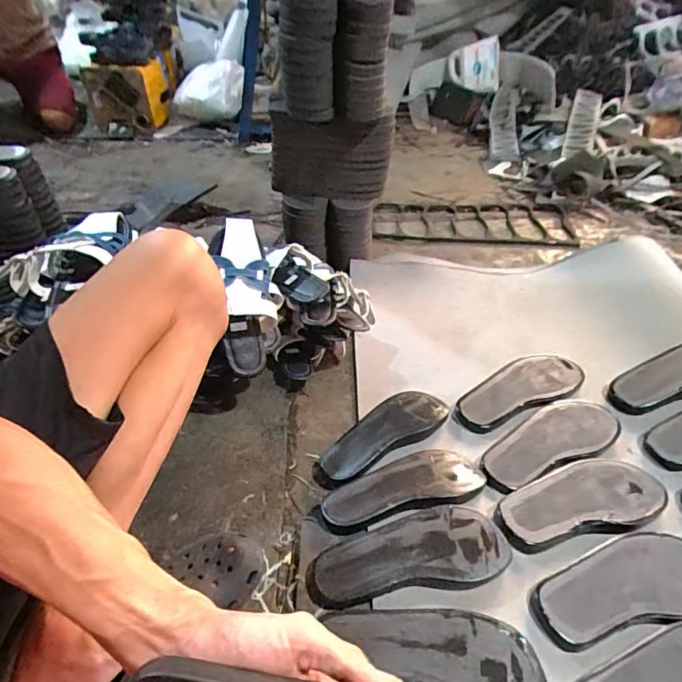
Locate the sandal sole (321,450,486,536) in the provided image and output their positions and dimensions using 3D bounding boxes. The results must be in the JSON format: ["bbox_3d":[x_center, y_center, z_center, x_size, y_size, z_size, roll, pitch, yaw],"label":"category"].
[{"bbox_3d":[0.088,0.203,0.632,0.234,0.017,0.097,-11,29,-13],"label":"sandal sole"}]

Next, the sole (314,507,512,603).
[{"bbox_3d":[0.086,0.257,0.556,0.229,0.032,0.086,-4,42,-6],"label":"sole"}]

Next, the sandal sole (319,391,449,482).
[{"bbox_3d":[0.067,0.145,0.725,0.234,0.040,0.092,-26,49,-26],"label":"sandal sole"}]

